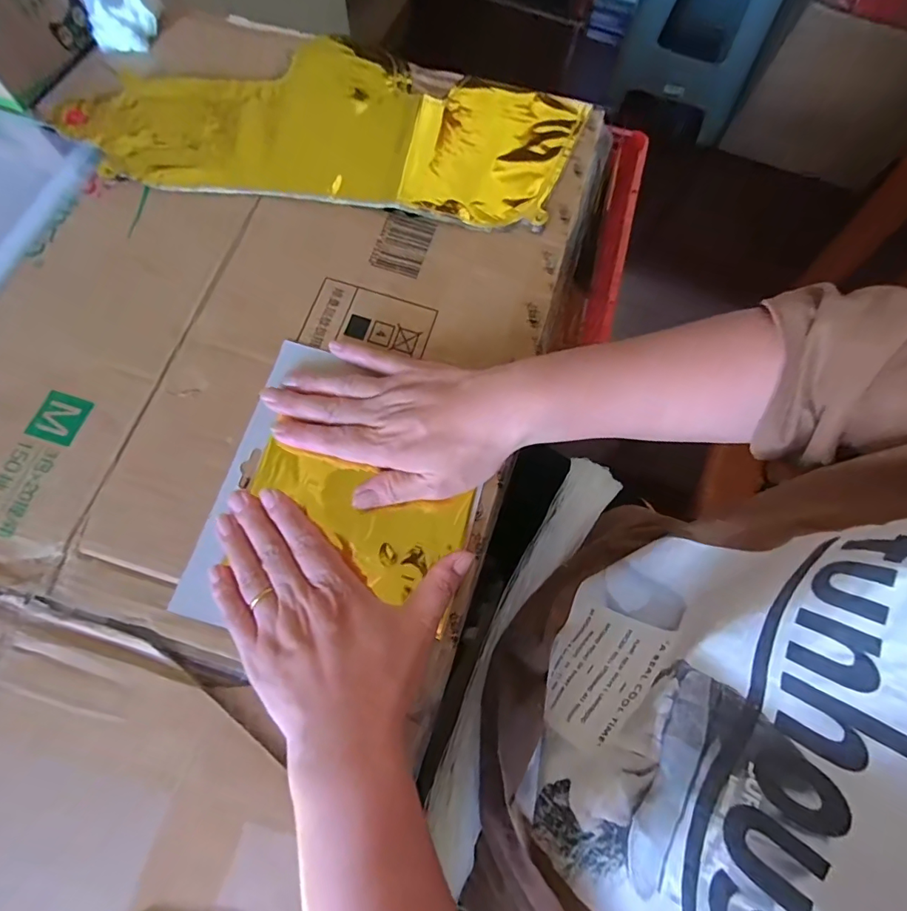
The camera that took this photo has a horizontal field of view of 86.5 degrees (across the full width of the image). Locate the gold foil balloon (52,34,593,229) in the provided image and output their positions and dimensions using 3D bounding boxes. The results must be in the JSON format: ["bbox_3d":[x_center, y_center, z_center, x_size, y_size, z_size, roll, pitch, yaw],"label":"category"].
[{"bbox_3d":[-0.100,-0.286,0.407,0.400,0.010,0.178,6,72,0],"label":"gold foil balloon"}]

